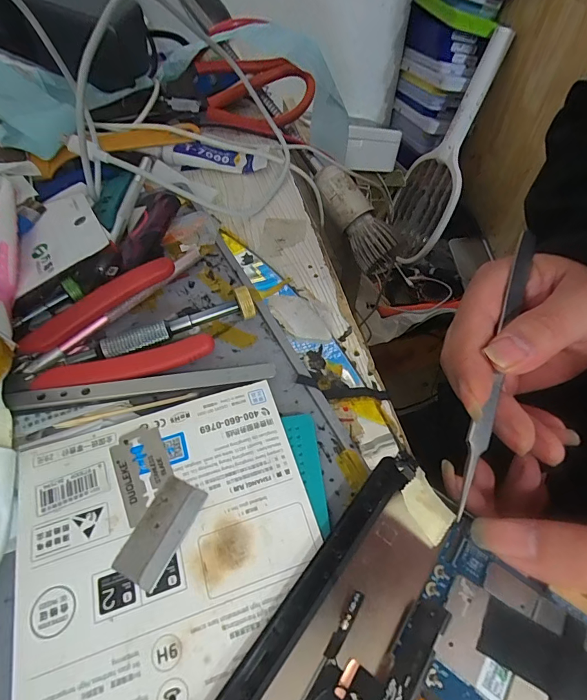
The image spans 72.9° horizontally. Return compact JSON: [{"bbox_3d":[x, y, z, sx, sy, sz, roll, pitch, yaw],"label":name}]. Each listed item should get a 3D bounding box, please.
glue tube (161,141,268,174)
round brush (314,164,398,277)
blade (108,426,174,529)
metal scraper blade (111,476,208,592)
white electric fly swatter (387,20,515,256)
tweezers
[{"bbox_3d":[-0.062,-0.155,0.318,0.080,0.012,0.019,2,56,2],"label":"glue tube"},{"bbox_3d":[0.055,-0.116,0.349,0.029,0.026,0.107,-23,79,-20],"label":"round brush"},{"bbox_3d":[-0.065,0.051,0.171,0.022,0.004,0.039,-24,59,-14],"label":"blade"},{"bbox_3d":[-0.052,0.070,0.158,0.019,0.004,0.039,22,59,15],"label":"metal scraper blade"},{"bbox_3d":[0.294,-0.385,0.801,0.027,0.409,0.163,4,30,-23],"label":"white electric fly swatter"},{"bbox_3d":[0.095,0.002,0.182,0.010,0.011,0.148,21,66,12],"label":"tweezers"}]

